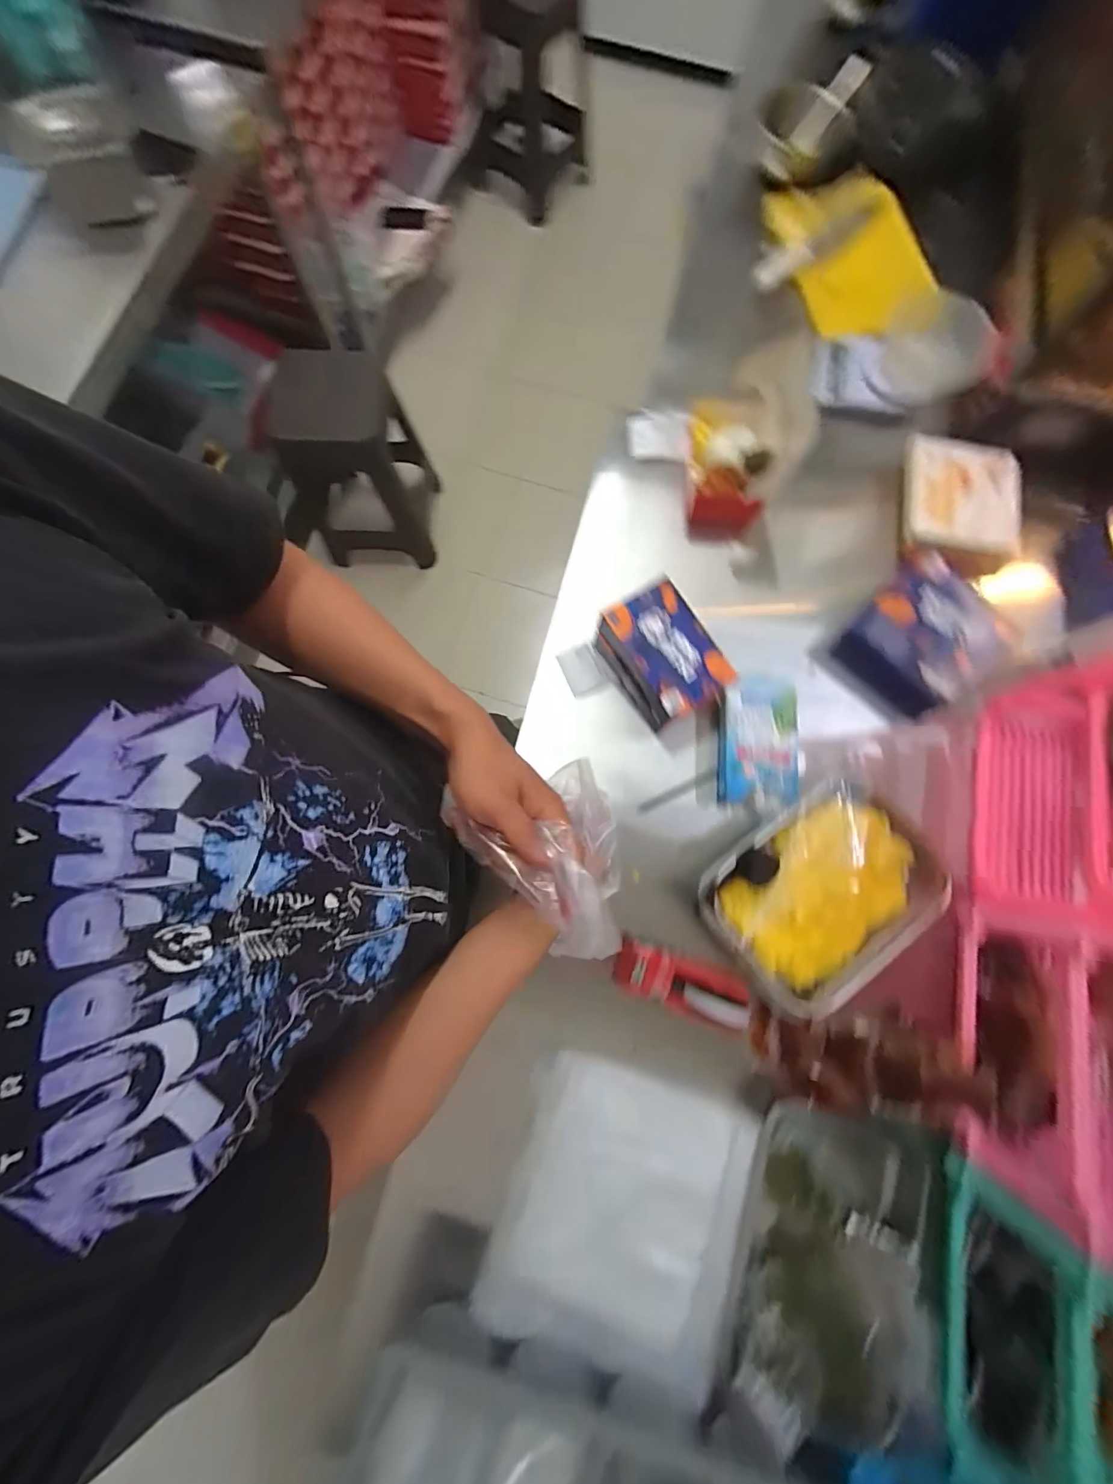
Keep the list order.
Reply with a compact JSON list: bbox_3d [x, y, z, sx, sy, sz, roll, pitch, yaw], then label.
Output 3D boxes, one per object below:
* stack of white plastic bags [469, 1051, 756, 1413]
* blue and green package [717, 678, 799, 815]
[{"bbox_3d":[0.081,0.584,0.594,0.286,0.066,0.304,15,70,9],"label":"stack of white plastic bags"},{"bbox_3d":[0.303,0.003,0.698,0.119,0.039,0.193,3,79,0],"label":"blue and green package"}]

